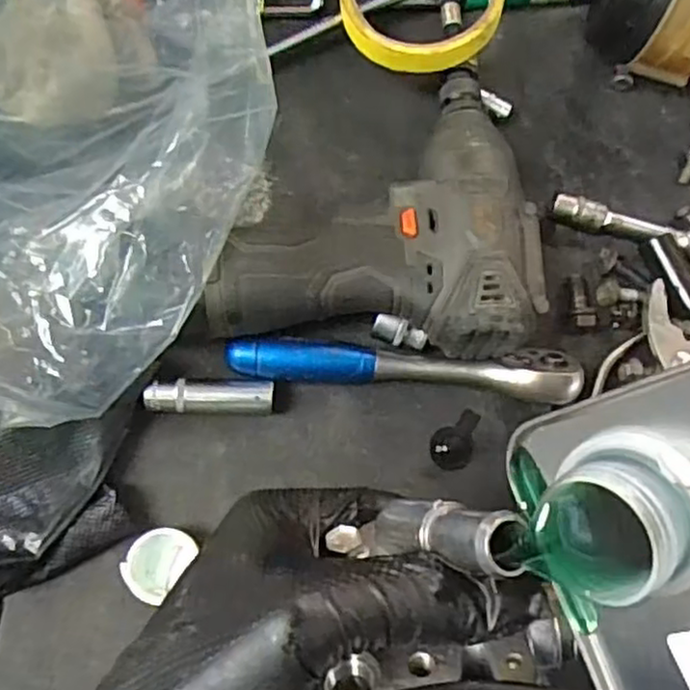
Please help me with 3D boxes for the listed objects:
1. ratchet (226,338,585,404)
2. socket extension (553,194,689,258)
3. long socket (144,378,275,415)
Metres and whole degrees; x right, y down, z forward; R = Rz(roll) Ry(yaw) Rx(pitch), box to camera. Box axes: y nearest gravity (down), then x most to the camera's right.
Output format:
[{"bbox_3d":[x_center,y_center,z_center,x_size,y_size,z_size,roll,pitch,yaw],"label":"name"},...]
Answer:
[{"bbox_3d":[0.032,0.013,0.365,0.178,0.020,0.027,1,79,-4],"label":"ratchet"},{"bbox_3d":[0.159,-0.063,0.395,0.092,0.020,0.017,18,79,-1],"label":"socket extension"},{"bbox_3d":[-0.067,0.026,0.360,0.062,0.014,0.016,2,79,-4],"label":"long socket"}]

